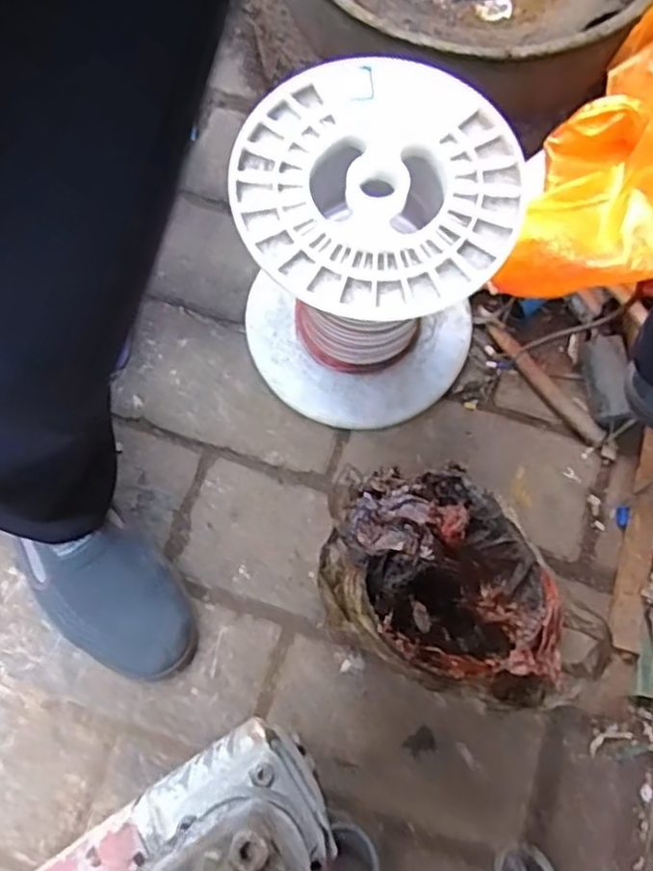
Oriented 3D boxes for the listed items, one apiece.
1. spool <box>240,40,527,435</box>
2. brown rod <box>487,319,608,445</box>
[{"bbox_3d":[0.034,-0.140,0.584,0.196,0.225,0.199,0,75,1],"label":"spool"},{"bbox_3d":[0.207,-0.050,0.665,0.020,0.015,0.148,-41,78,-10],"label":"brown rod"}]

